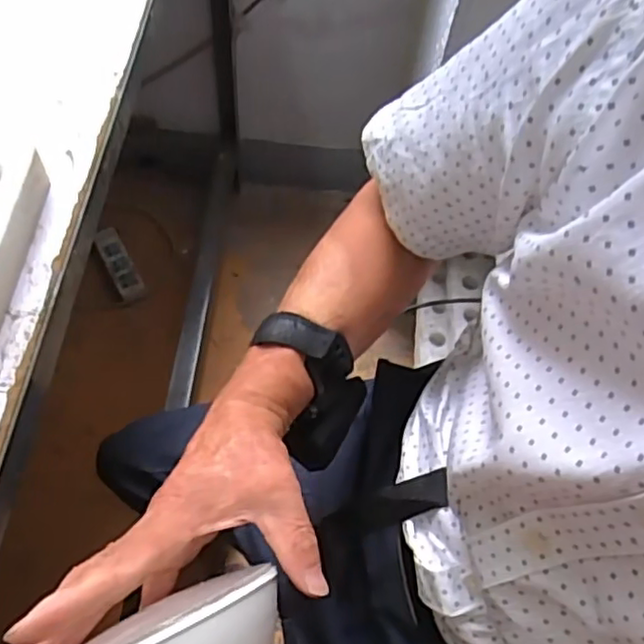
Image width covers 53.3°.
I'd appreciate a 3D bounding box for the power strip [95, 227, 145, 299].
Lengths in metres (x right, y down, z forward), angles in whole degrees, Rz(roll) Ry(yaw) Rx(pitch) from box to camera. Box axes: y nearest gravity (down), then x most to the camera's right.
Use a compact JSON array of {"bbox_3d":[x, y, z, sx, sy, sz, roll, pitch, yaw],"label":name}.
[{"bbox_3d":[-0.425,-0.126,1.340,0.049,0.026,0.178,-25,66,-17],"label":"power strip"}]

